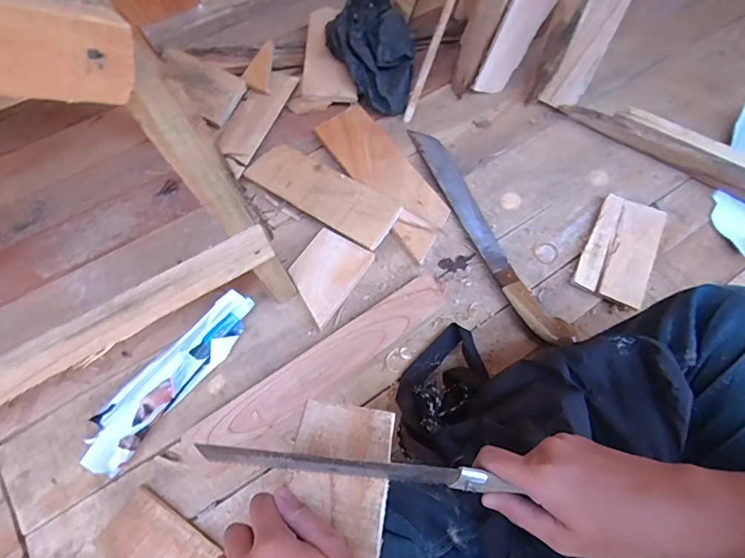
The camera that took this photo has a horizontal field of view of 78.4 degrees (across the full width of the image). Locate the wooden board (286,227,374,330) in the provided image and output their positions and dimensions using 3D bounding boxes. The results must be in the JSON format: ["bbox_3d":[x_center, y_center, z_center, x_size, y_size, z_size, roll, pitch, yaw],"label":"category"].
[{"bbox_3d":[-0.072,-0.008,0.680,0.099,0.017,0.130,31,68,12],"label":"wooden board"}]

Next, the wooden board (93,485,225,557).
[{"bbox_3d":[-0.244,0.311,0.528,0.135,0.018,0.074,32,69,12],"label":"wooden board"}]

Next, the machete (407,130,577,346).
[{"bbox_3d":[0.171,-0.086,0.713,0.053,0.025,0.425,-21,68,-11],"label":"machete"}]

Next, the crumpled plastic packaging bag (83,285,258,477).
[{"bbox_3d":[-0.260,0.125,0.594,0.077,0.053,0.271,34,69,13],"label":"crumpled plastic packaging bag"}]

